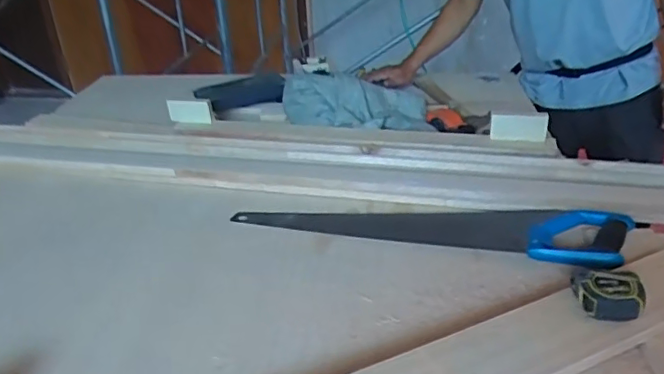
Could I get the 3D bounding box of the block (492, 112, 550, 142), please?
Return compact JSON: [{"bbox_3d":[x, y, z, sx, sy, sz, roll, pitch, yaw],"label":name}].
[{"bbox_3d":[0.350,-0.114,1.049,0.100,0.054,0.020,5,30,13],"label":"block"}]

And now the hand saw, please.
[{"bbox_3d":[0.146,0.047,0.917,0.618,0.042,0.154,9,30,17],"label":"hand saw"}]

